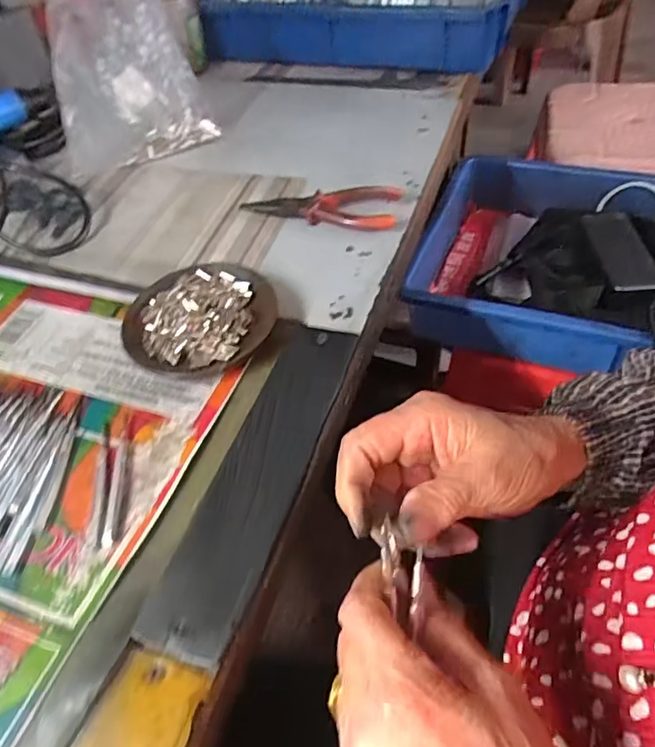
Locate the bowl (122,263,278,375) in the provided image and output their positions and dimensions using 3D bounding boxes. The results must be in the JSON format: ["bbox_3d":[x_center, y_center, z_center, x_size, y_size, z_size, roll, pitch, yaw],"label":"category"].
[{"bbox_3d":[-0.096,-0.042,0.425,0.107,0.024,0.108,-3,48,4],"label":"bowl"}]

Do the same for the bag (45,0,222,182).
[{"bbox_3d":[-0.228,-0.327,0.606,0.156,0.191,0.055,-21,15,0],"label":"bag"}]

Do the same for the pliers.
[{"bbox_3d":[-0.007,-0.155,0.519,0.144,0.023,0.055,7,50,13],"label":"pliers"}]

